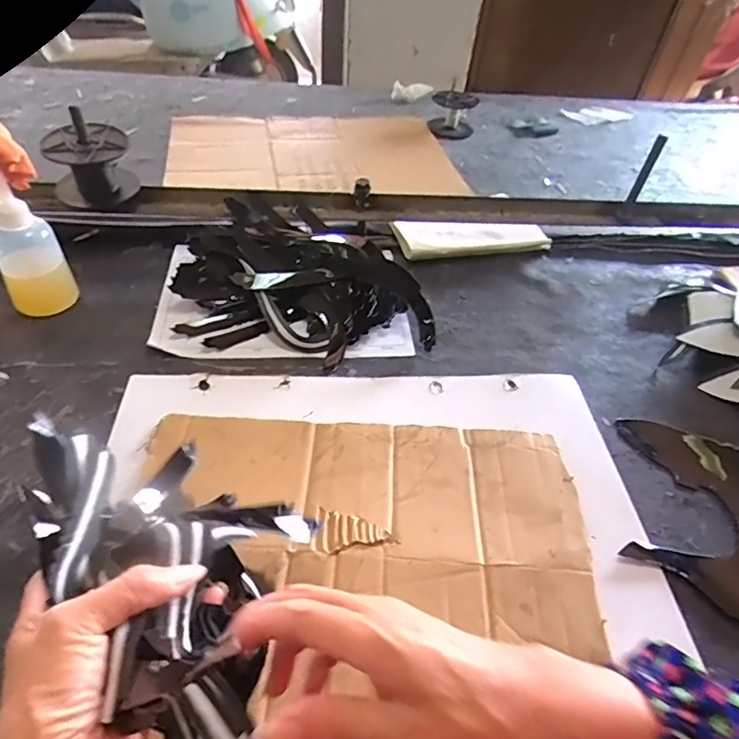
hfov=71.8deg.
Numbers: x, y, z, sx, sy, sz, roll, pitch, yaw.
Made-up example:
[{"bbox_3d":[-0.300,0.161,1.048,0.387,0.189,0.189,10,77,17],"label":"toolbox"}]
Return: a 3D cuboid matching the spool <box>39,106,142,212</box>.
[{"bbox_3d":[-0.330,-0.247,0.606,0.089,0.104,0.072,-18,50,-22],"label":"spool"}]

